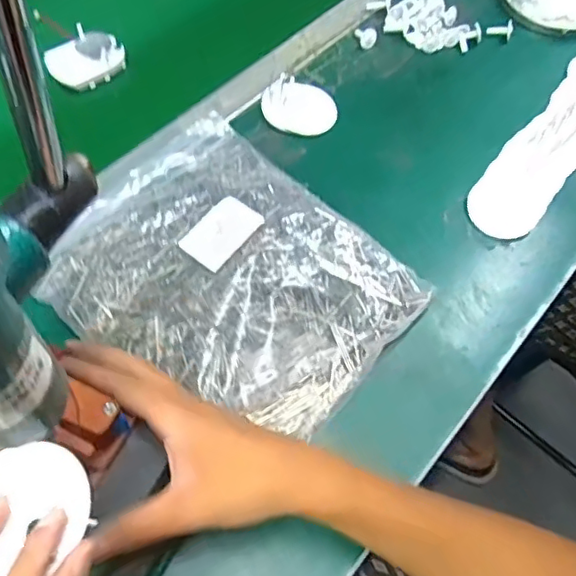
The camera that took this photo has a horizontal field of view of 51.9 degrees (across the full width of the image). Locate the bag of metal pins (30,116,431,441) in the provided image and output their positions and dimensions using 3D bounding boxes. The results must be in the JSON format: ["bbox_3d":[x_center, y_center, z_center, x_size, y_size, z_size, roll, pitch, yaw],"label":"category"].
[{"bbox_3d":[-0.049,-0.016,0.477,0.269,0.062,0.217,38,66,20],"label":"bag of metal pins"}]

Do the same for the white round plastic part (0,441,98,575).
[{"bbox_3d":[-0.119,0.098,0.271,0.054,0.011,0.058,1,60,-2],"label":"white round plastic part"}]

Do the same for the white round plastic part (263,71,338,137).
[{"bbox_3d":[0.012,-0.181,0.596,0.075,0.011,0.057,7,81,-4],"label":"white round plastic part"}]

